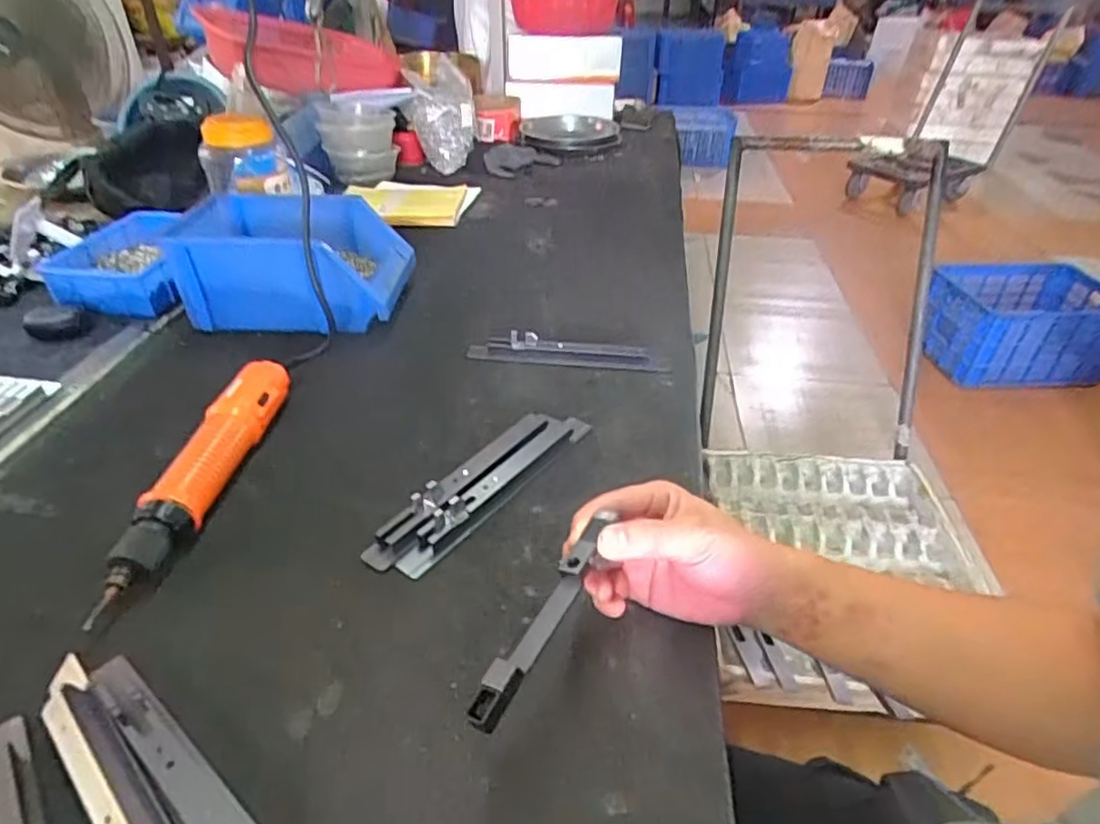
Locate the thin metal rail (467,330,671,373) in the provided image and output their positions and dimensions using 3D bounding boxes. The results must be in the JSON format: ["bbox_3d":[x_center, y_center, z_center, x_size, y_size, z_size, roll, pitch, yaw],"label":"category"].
[{"bbox_3d":[0.017,-0.066,0.682,0.206,0.023,0.028,6,38,6],"label":"thin metal rail"}]

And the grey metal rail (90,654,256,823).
[{"bbox_3d":[-0.193,0.198,0.340,0.212,0.013,0.025,28,45,29],"label":"grey metal rail"}]

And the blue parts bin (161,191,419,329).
[{"bbox_3d":[-0.307,-0.178,0.757,0.259,0.105,0.150,3,38,2],"label":"blue parts bin"}]

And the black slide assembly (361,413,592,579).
[{"bbox_3d":[-0.053,0.054,0.526,0.054,0.023,0.220,25,44,27],"label":"black slide assembly"}]

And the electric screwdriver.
[{"bbox_3d":[-0.281,0.046,0.515,0.041,0.045,0.261,5,38,4],"label":"electric screwdriver"}]

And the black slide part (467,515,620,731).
[{"bbox_3d":[-0.001,0.108,0.345,0.017,0.009,0.136,21,49,22],"label":"black slide part"}]

